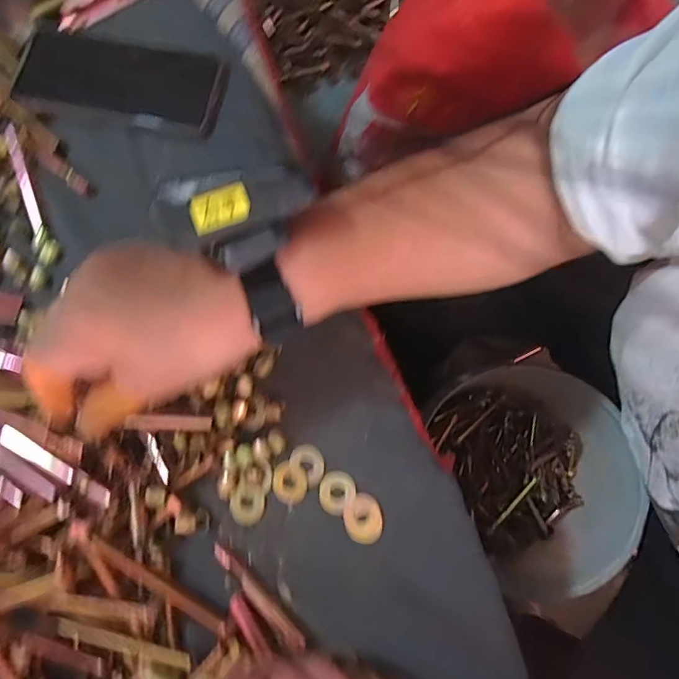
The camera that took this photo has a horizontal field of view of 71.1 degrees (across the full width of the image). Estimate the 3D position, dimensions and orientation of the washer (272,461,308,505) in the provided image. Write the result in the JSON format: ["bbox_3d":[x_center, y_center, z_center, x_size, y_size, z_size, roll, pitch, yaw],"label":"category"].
[{"bbox_3d":[-0.034,0.098,0.325,0.024,0.007,0.028,-23,76,-5],"label":"washer"}]

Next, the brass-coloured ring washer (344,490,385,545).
[{"bbox_3d":[0.016,0.118,0.315,0.025,0.004,0.032,-5,76,-3],"label":"brass-coloured ring washer"}]

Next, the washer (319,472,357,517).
[{"bbox_3d":[-0.003,0.102,0.320,0.022,0.004,0.027,34,79,9],"label":"washer"}]

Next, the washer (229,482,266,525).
[{"bbox_3d":[-0.063,0.113,0.324,0.024,0.004,0.024,0,76,1],"label":"washer"}]

